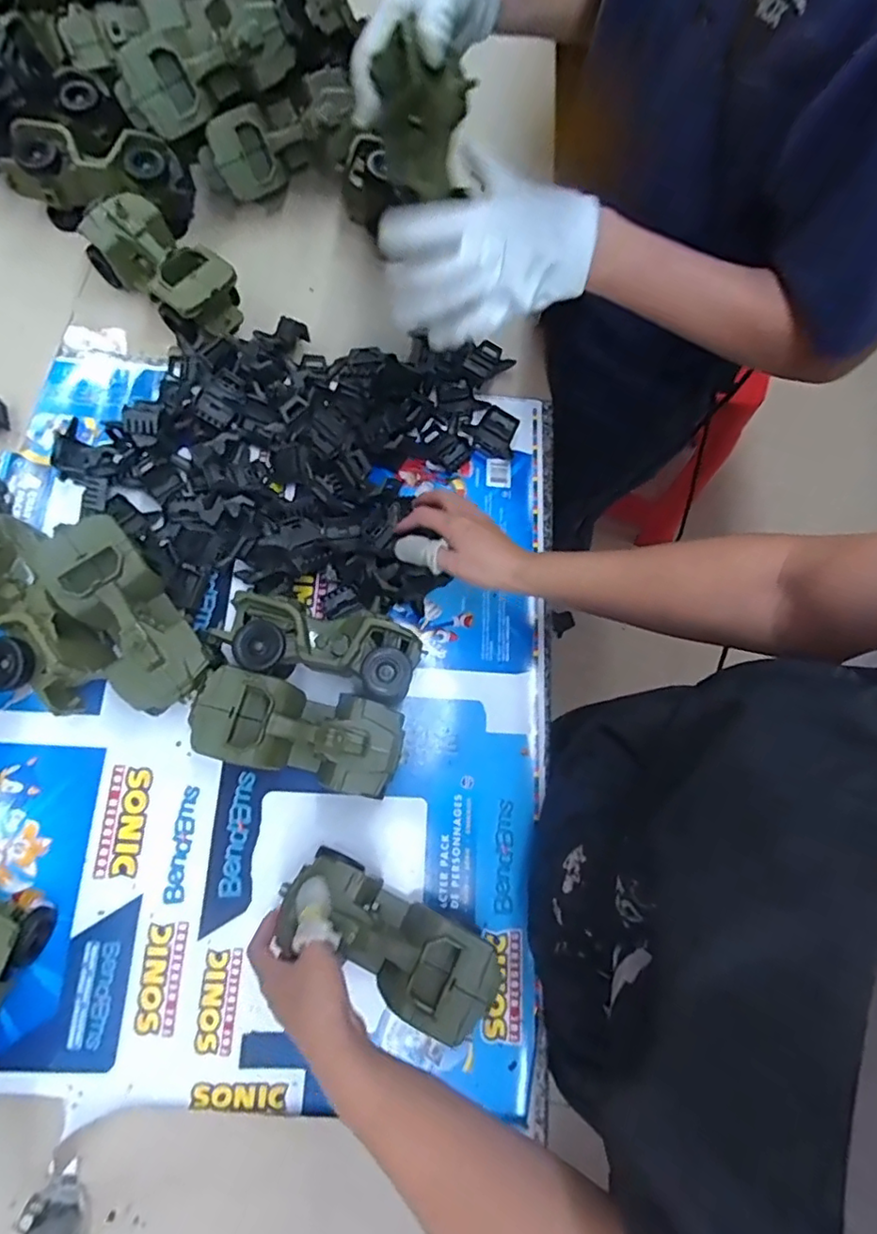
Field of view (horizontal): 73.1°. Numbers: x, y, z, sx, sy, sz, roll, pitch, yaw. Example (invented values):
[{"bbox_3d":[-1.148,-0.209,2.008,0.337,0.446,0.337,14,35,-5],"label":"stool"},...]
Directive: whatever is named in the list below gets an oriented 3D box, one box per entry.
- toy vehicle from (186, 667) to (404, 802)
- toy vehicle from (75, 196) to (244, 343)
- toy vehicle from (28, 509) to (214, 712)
[{"bbox_3d":[-0.120,0.102,0.529,0.173,0.077,0.079,14,74,5],"label":"toy vehicle"},{"bbox_3d":[-0.296,-0.374,0.638,0.170,0.077,0.085,38,77,11],"label":"toy vehicle"},{"bbox_3d":[-0.273,0.000,0.530,0.079,0.080,0.170,-36,76,-9],"label":"toy vehicle"}]

